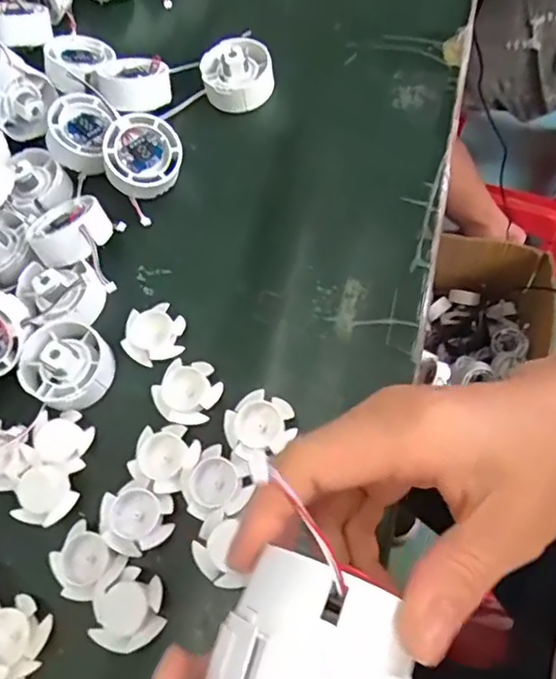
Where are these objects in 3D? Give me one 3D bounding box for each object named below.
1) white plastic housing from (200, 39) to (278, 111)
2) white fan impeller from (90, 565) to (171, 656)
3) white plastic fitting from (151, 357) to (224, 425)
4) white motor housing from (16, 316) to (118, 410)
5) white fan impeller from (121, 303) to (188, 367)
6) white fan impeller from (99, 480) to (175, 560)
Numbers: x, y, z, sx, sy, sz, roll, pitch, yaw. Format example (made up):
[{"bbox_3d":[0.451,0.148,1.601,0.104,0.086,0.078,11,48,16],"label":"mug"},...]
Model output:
[{"bbox_3d":[-0.031,-0.209,0.458,0.056,0.032,0.054,-3,65,6],"label":"white plastic housing"},{"bbox_3d":[-0.080,0.147,0.316,0.040,0.012,0.037,-3,65,6],"label":"white fan impeller"},{"bbox_3d":[-0.056,0.032,0.363,0.037,0.010,0.039,-3,65,6],"label":"white plastic fitting"},{"bbox_3d":[-0.134,0.013,0.368,0.056,0.021,0.053,-3,65,6],"label":"white motor housing"},{"bbox_3d":[-0.081,-0.003,0.381,0.037,0.011,0.037,-3,65,6],"label":"white fan impeller"},{"bbox_3d":[-0.080,0.101,0.333,0.039,0.012,0.038,-3,65,6],"label":"white fan impeller"}]

